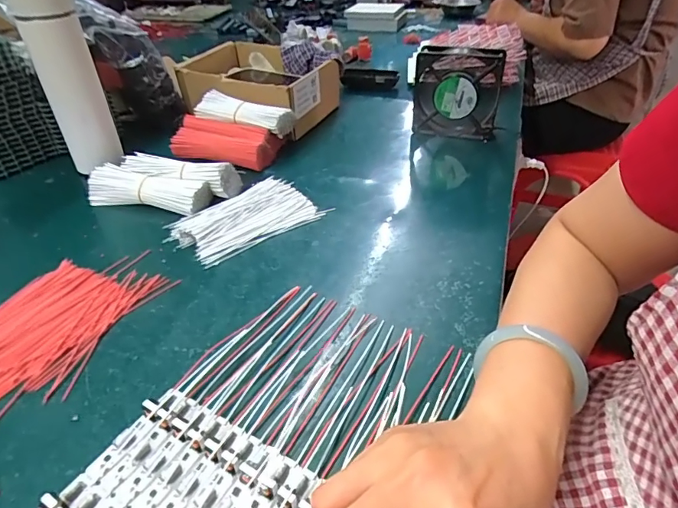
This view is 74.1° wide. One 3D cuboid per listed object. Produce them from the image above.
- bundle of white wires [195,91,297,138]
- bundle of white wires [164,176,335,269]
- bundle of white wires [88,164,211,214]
[{"bbox_3d":[-0.145,-0.207,0.672,0.165,0.042,0.051,21,44,24],"label":"bundle of white wires"},{"bbox_3d":[-0.108,-0.045,0.523,0.158,0.016,0.099,-26,42,-28],"label":"bundle of white wires"},{"bbox_3d":[-0.239,-0.081,0.564,0.158,0.029,0.047,8,38,14],"label":"bundle of white wires"}]

